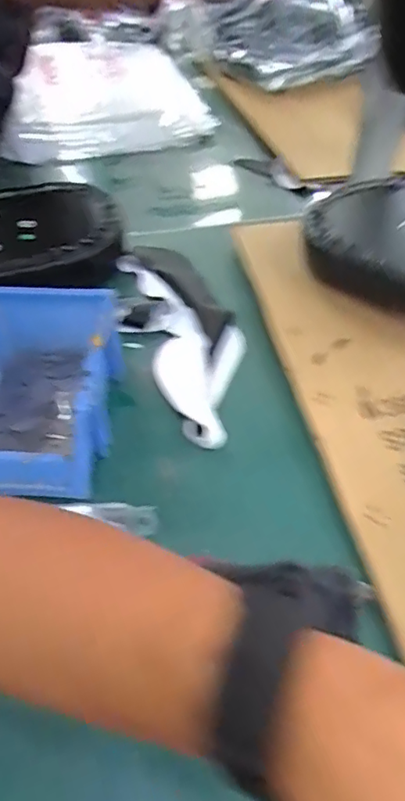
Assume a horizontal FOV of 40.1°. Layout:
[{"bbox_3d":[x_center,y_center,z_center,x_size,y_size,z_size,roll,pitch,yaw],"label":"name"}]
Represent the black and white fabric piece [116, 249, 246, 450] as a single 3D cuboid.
[{"bbox_3d":[-0.020,-0.071,0.551,0.102,0.020,0.283,-20,51,-17],"label":"black and white fabric piece"}]

